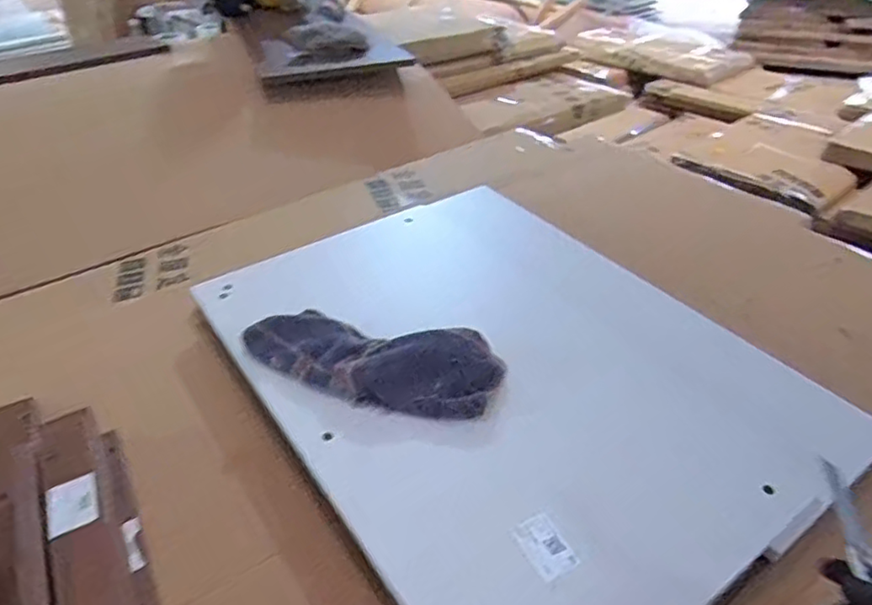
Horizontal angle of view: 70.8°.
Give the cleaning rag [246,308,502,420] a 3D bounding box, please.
[{"bbox_3d":[-0.084,0.067,0.735,0.313,0.050,0.113,7,37,12],"label":"cleaning rag"}]

